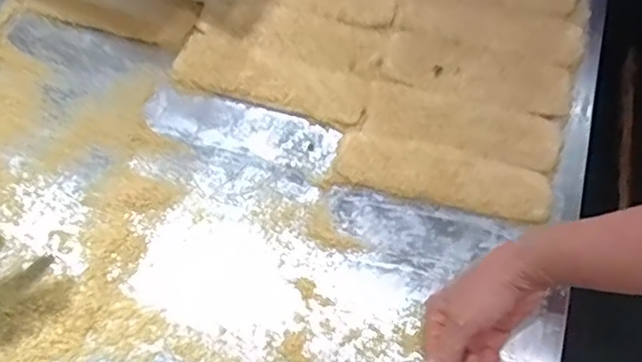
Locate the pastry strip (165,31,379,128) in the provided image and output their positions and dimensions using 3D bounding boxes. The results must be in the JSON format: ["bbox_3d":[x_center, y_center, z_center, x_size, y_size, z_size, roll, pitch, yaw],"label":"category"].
[{"bbox_3d":[-0.050,-0.108,0.613,0.200,0.008,0.065,17,73,6],"label":"pastry strip"}]

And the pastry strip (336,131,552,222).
[{"bbox_3d":[0.121,-0.007,0.578,0.205,0.010,0.055,14,72,5],"label":"pastry strip"}]

